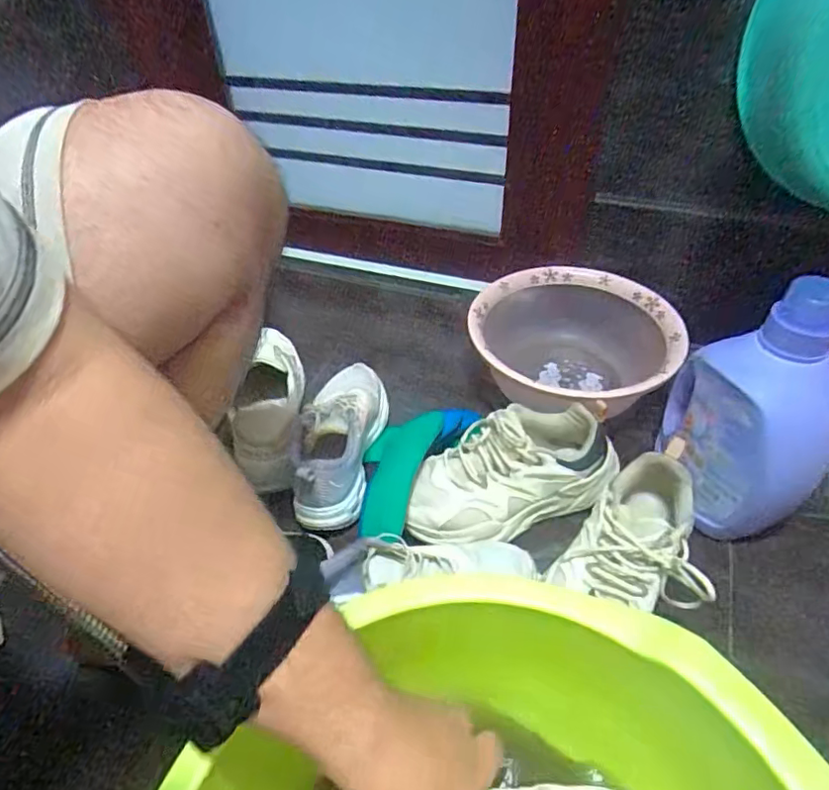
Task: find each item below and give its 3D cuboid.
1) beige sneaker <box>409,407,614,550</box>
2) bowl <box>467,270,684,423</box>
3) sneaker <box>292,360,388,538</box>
[{"bbox_3d":[0.112,0.084,0.643,0.252,0.109,0.103,-19,46,-16],"label":"beige sneaker"},{"bbox_3d":[0.229,-0.052,0.809,0.284,0.121,0.305,2,44,6],"label":"bowl"},{"bbox_3d":[-0.093,0.041,0.704,0.086,0.090,0.245,1,44,4],"label":"sneaker"}]

